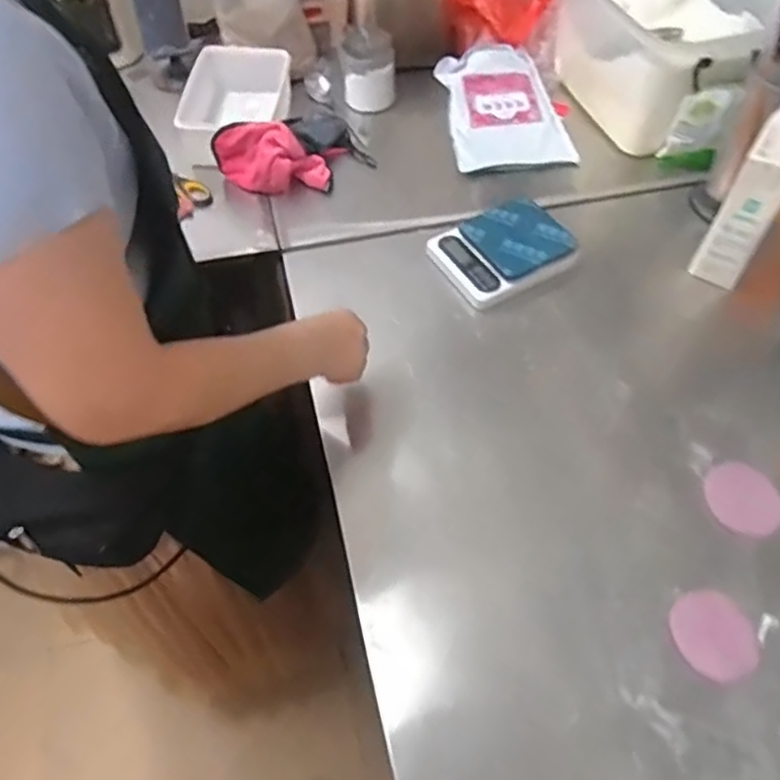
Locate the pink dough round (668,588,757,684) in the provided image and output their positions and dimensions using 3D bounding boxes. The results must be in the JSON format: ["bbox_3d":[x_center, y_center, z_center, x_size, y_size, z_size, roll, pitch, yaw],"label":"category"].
[{"bbox_3d":[0.314,0.236,0.628,0.077,0.007,0.080,0,55,0],"label":"pink dough round"}]

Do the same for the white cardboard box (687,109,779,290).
[{"bbox_3d":[0.463,-0.241,0.828,0.064,0.193,0.103,28,60,18],"label":"white cardboard box"}]

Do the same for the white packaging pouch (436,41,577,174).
[{"bbox_3d":[0.175,-0.460,1.065,0.194,0.072,0.250,-13,56,-9],"label":"white packaging pouch"}]

